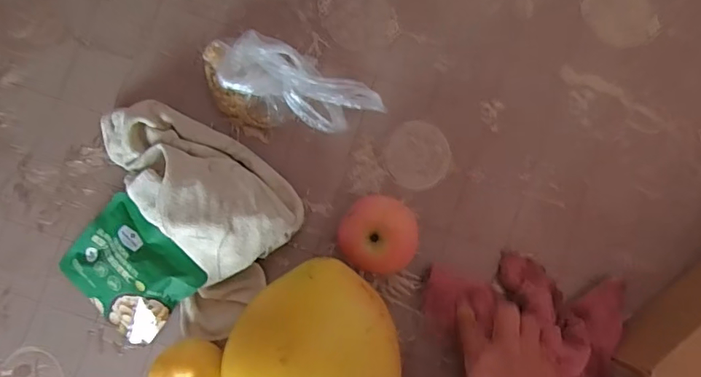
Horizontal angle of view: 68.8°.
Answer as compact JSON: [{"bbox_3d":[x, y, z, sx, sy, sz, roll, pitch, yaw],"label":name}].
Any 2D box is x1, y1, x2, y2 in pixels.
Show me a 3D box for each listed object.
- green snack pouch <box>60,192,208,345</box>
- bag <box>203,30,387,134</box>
[{"bbox_3d":[-0.205,0.077,0.475,0.111,0.019,0.105,43,103,2],"label":"green snack pouch"},{"bbox_3d":[-0.056,-0.097,0.486,0.165,0.060,0.072,6,84,-1],"label":"bag"}]

